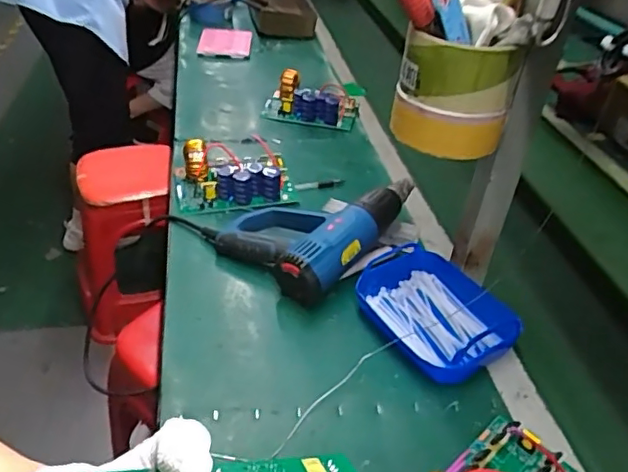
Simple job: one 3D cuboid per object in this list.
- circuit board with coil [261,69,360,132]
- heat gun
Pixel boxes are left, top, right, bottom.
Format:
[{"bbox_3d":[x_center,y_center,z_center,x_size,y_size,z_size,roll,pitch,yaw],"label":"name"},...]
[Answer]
[{"bbox_3d":[-0.006,-0.292,1.241,0.206,0.064,0.128,7,36,2],"label":"circuit board with coil"},{"bbox_3d":[-0.010,-0.023,0.849,0.211,0.090,0.253,23,40,22],"label":"heat gun"}]

